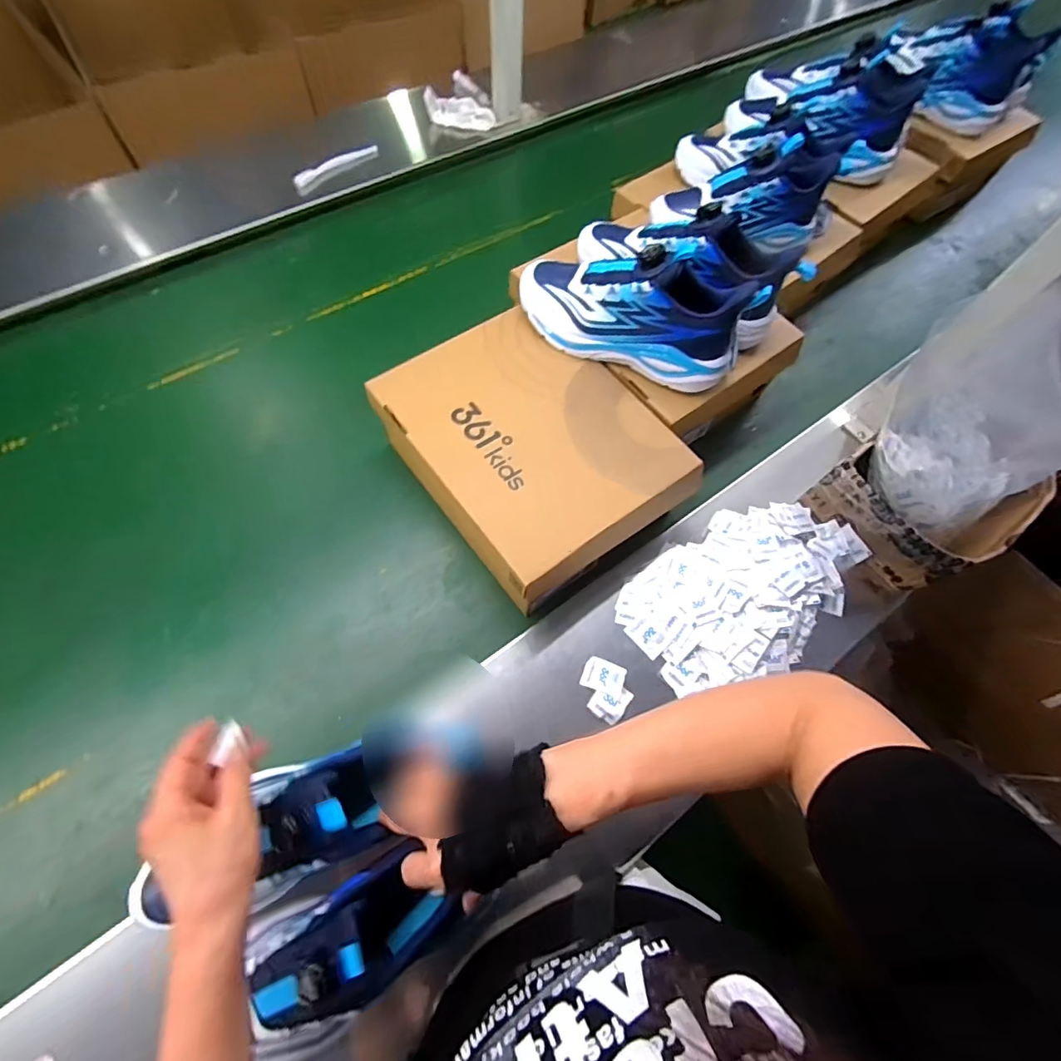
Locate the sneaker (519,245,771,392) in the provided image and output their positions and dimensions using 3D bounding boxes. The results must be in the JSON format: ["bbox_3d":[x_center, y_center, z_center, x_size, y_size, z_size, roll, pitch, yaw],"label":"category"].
[{"bbox_3d":[0.116,-0.263,0.569,0.259,0.122,0.096,20,64,7],"label":"sneaker"}]

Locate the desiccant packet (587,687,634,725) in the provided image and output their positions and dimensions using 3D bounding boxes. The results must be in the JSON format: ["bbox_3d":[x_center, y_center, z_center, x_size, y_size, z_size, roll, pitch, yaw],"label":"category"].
[{"bbox_3d":[0.084,0.180,0.521,0.035,0.008,0.041,36,67,14],"label":"desiccant packet"}]

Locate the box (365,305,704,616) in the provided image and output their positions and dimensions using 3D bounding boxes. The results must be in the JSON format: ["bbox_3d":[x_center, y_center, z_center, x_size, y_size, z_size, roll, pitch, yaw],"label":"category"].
[{"bbox_3d":[-0.001,-0.092,0.597,0.265,0.105,0.312,-33,70,-17],"label":"box"}]

